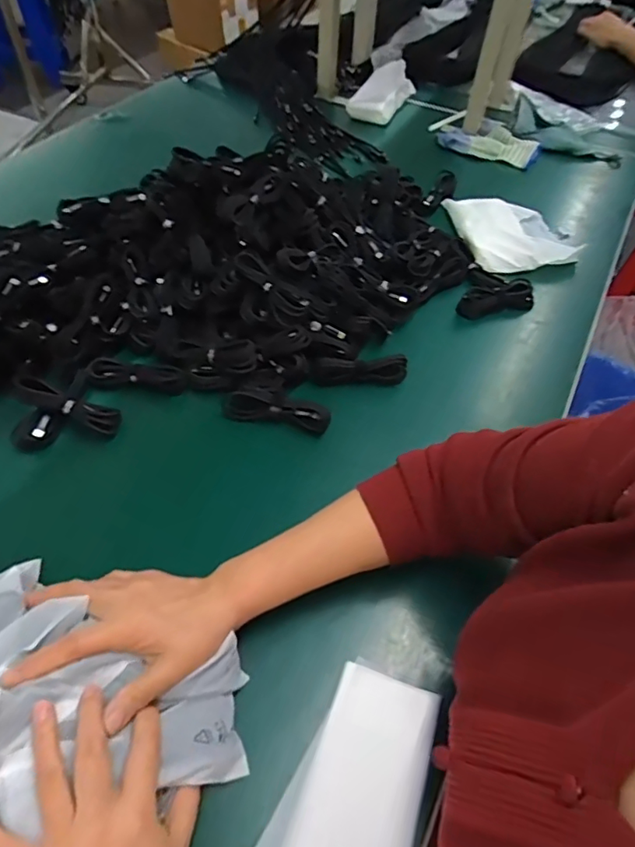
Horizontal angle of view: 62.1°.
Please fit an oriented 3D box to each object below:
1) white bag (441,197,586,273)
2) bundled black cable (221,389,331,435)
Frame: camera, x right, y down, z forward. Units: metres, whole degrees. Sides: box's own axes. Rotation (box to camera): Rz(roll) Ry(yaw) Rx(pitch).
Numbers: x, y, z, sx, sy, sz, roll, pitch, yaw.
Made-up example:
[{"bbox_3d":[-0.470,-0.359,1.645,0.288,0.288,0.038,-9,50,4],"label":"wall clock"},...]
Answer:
[{"bbox_3d":[0.315,-0.305,0.839,0.186,0.040,0.186,-7,53,-8],"label":"white bag"},{"bbox_3d":[-0.048,-0.016,0.585,0.123,0.034,0.024,13,52,7],"label":"bundled black cable"}]

